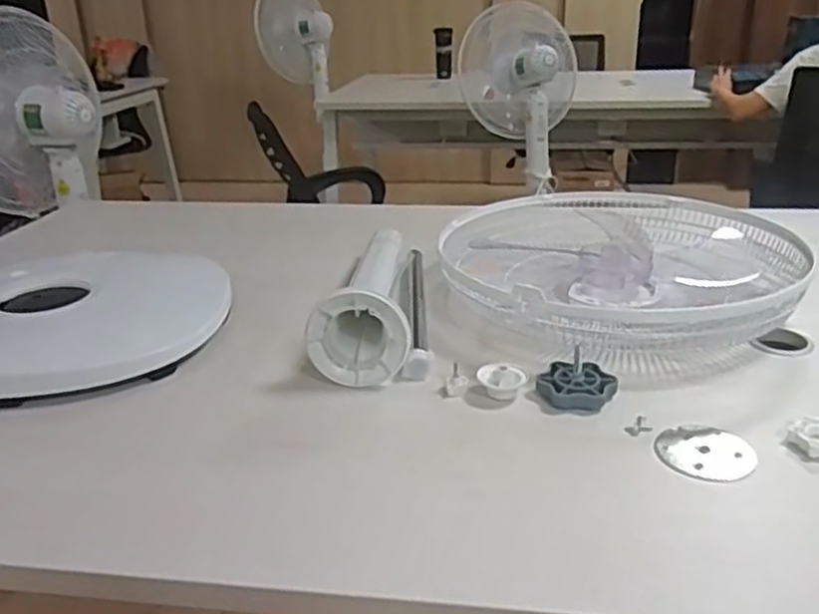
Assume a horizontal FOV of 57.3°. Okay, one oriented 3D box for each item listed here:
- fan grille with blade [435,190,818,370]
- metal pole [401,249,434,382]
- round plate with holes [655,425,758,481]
[{"bbox_3d":[0.271,-0.053,0.980,0.433,0.079,0.428,-3,24,-4],"label":"fan grille with blade"},{"bbox_3d":[0.015,-0.009,0.953,0.032,0.024,0.359,0,23,2],"label":"metal pole"},{"bbox_3d":[0.263,0.128,0.665,0.076,0.007,0.078,-6,28,3],"label":"round plate with holes"}]

